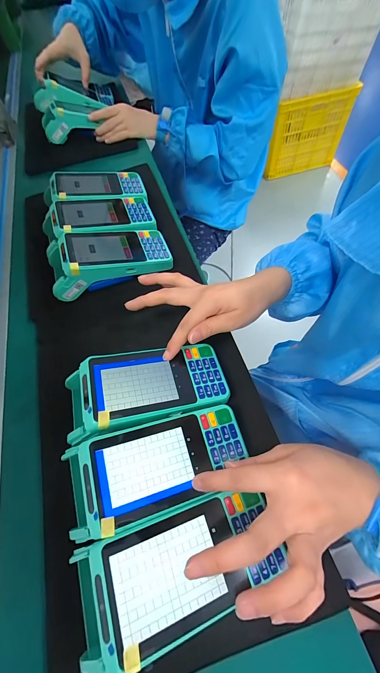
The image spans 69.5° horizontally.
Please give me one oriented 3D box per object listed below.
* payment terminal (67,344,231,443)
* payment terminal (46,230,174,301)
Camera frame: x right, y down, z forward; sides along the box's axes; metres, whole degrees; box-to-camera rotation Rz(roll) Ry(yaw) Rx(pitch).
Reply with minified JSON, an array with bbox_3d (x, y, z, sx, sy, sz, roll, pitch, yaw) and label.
[{"bbox_3d":[-0.044,0.057,0.297,0.162,0.051,0.077,-10,59,-14],"label":"payment terminal"},{"bbox_3d":[-0.118,-0.116,0.398,0.166,0.064,0.076,-19,61,-7],"label":"payment terminal"}]

